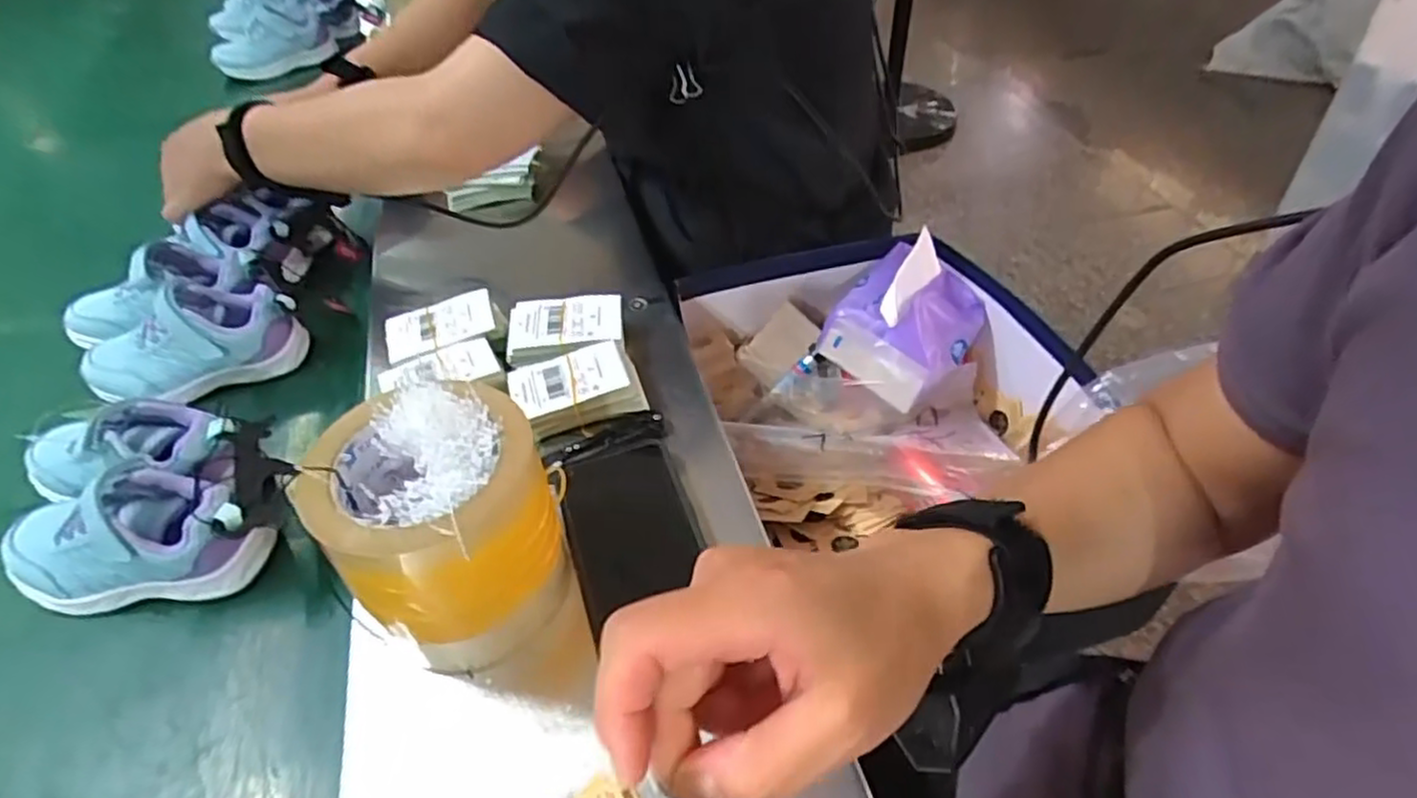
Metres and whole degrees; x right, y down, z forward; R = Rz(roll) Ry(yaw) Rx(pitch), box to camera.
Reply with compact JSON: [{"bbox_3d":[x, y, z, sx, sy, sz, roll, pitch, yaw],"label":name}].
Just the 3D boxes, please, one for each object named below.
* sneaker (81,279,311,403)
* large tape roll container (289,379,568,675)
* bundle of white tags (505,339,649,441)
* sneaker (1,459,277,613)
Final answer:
[{"bbox_3d":[-0.406,-0.046,0.571,0.149,0.068,0.065,-24,49,-21],"label":"sneaker"},{"bbox_3d":[-0.134,0.063,0.374,0.101,0.125,0.107,-1,45,1],"label":"large tape roll container"},{"bbox_3d":[-0.092,-0.009,0.508,0.084,0.027,0.055,-14,46,-12],"label":"bundle of white tags"},{"bbox_3d":[-0.349,0.084,0.449,0.166,0.064,0.066,-5,45,-4],"label":"sneaker"}]

